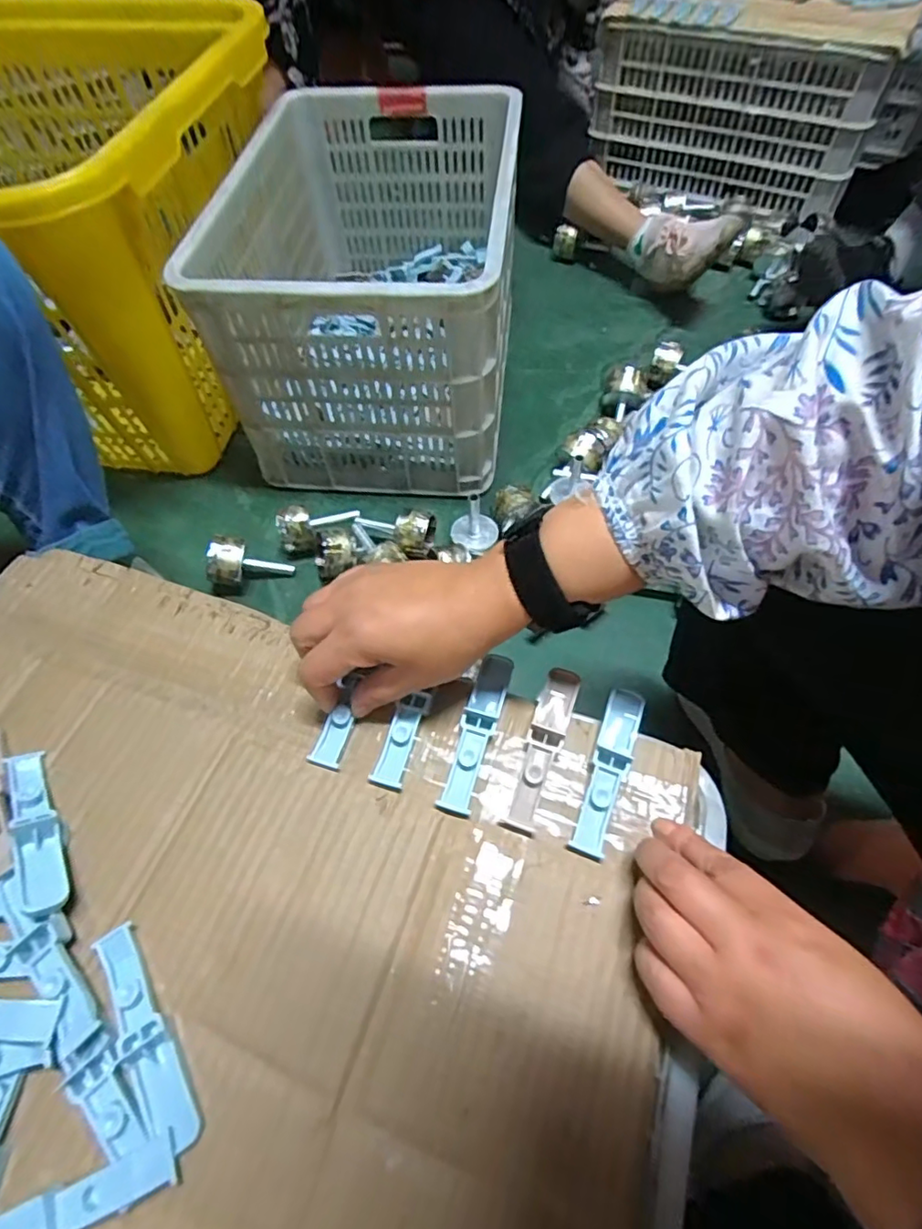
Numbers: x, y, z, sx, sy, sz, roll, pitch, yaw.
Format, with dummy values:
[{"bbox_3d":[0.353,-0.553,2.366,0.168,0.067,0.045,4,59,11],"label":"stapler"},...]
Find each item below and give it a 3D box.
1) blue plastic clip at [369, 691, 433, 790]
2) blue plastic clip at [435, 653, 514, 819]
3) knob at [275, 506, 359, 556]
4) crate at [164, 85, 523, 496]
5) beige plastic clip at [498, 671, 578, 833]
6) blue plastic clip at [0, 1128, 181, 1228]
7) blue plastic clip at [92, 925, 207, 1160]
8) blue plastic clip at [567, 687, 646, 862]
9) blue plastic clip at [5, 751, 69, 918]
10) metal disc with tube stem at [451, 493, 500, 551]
[{"bbox_3d":[-0.035,0.074,0.345,0.018,0.009,0.059,15,61,9],"label":"blue plastic clip"},{"bbox_3d":[0.010,0.070,0.346,0.020,0.008,0.101,15,61,9],"label":"blue plastic clip"},{"bbox_3d":[-0.189,-0.115,0.774,0.107,0.064,0.053,-13,60,-5],"label":"knob"},{"bbox_3d":[-0.116,-0.479,0.828,0.364,0.289,0.522,4,60,4],"label":"crate"},{"bbox_3d":[0.049,0.077,0.339,0.021,0.012,0.101,18,62,11],"label":"beige plastic clip"},{"bbox_3d":[-0.171,0.251,0.237,0.103,0.013,0.021,-21,62,-11],"label":"blue plastic clip"},{"bbox_3d":[-0.150,0.198,0.269,0.021,0.012,0.098,-33,65,-17],"label":"blue plastic clip"},{"bbox_3d":[0.087,0.089,0.332,0.022,0.012,0.100,19,62,11],"label":"blue plastic clip"},{"bbox_3d":[-0.231,0.115,0.311,0.019,0.023,0.099,-29,64,-15],"label":"blue plastic clip"},{"bbox_3d":[0.018,-0.121,0.727,0.061,0.064,0.054,2,60,3],"label":"metal disc with tube stem"}]

